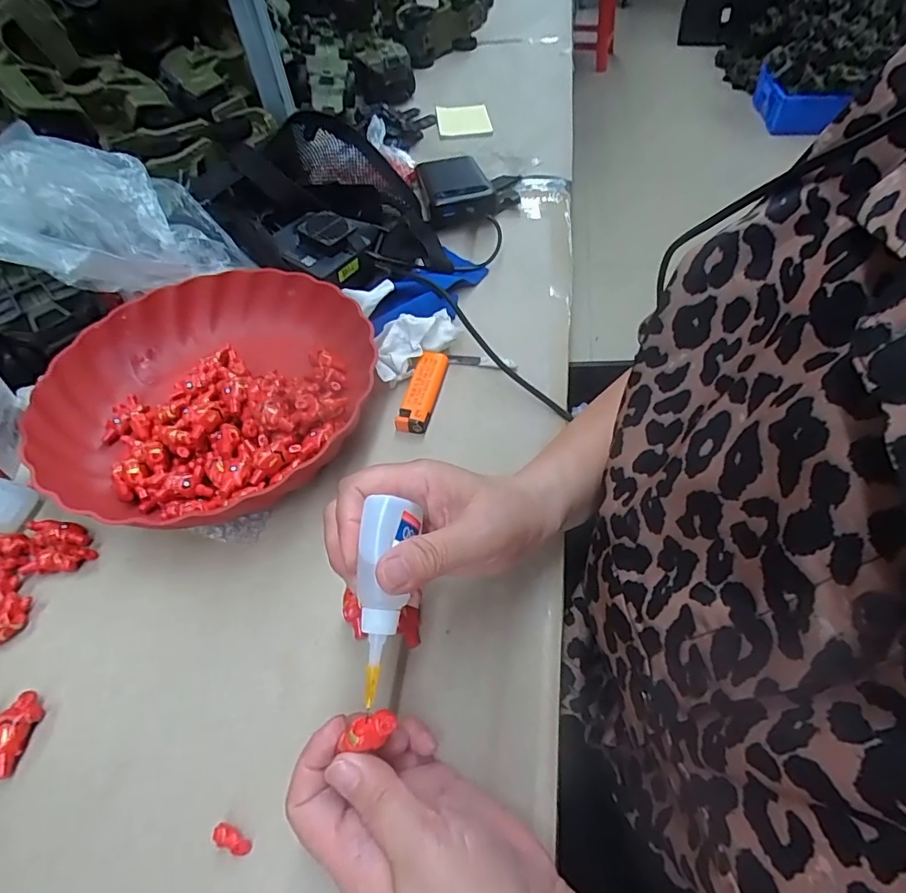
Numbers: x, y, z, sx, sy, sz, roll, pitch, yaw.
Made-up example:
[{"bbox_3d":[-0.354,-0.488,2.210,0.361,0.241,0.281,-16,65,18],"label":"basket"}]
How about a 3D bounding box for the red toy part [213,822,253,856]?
[{"bbox_3d":[-0.105,0.188,0.248,0.019,0.007,0.010,11,54,12],"label":"red toy part"}]

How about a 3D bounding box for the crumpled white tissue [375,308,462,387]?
[{"bbox_3d":[-0.033,-0.089,0.430,0.081,0.025,0.041,-32,57,-19],"label":"crumpled white tissue"}]

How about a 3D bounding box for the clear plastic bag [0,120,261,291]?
[{"bbox_3d":[-0.323,-0.182,0.419,0.224,0.108,0.092,-17,53,-9],"label":"clear plastic bag"}]

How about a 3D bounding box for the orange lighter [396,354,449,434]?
[{"bbox_3d":[-0.024,-0.044,0.416,0.025,0.014,0.080,9,54,10],"label":"orange lighter"}]

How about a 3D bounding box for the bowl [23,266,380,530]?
[{"bbox_3d":[-0.186,-0.044,0.401,0.230,0.049,0.230,-2,52,2],"label":"bowl"}]

